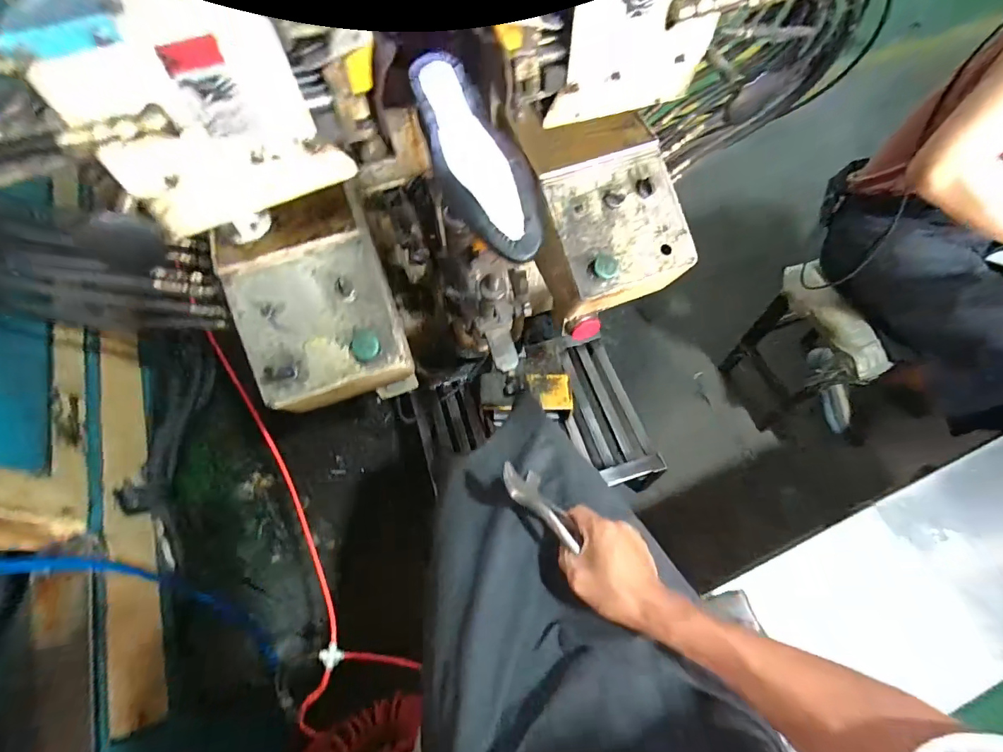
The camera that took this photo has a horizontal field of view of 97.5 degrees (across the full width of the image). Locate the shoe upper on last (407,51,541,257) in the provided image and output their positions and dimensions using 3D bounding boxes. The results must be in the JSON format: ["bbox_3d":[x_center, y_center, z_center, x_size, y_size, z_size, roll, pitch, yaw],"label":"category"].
[{"bbox_3d":[-0.034,-0.250,0.495,0.091,0.079,0.273,-19,64,-8],"label":"shoe upper on last"}]

